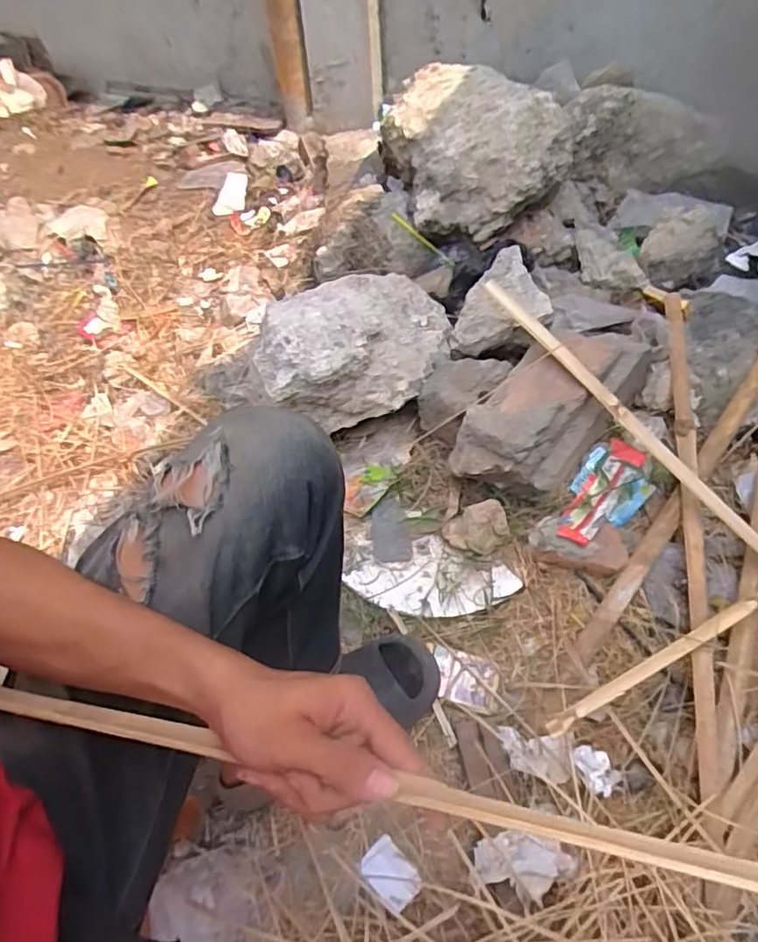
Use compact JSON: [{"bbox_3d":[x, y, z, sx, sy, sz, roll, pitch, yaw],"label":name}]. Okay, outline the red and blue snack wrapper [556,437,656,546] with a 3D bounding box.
[{"bbox_3d":[0.340,0.037,0.923,0.206,0.030,0.109,-37,60,-20],"label":"red and blue snack wrapper"}]

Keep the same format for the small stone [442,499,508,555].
[{"bbox_3d":[0.147,0.088,0.910,0.094,0.036,0.071,-7,55,0],"label":"small stone"}]

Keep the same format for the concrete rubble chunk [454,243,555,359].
[{"bbox_3d":[0.194,-0.294,1.043,0.166,0.081,0.160,-17,55,-7],"label":"concrete rubble chunk"}]

